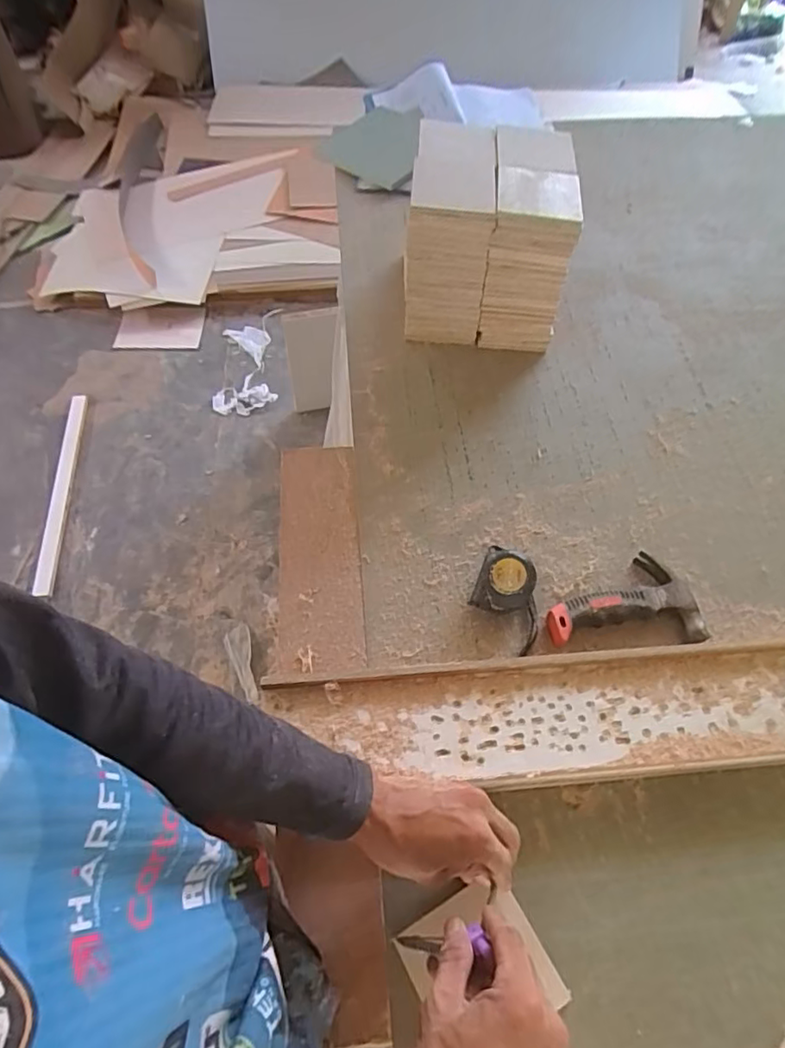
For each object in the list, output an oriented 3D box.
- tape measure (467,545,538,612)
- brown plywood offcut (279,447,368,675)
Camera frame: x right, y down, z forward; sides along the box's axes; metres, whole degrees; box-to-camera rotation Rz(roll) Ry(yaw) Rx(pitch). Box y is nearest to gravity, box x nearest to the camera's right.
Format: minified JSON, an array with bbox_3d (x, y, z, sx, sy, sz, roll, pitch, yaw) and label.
[{"bbox_3d":[0.121,0.063,0.601,0.058,0.035,0.068,23,87,15],"label":"tape measure"},{"bbox_3d":[-0.082,0.026,0.638,0.089,0.016,0.276,-4,60,-3],"label":"brown plywood offcut"}]

